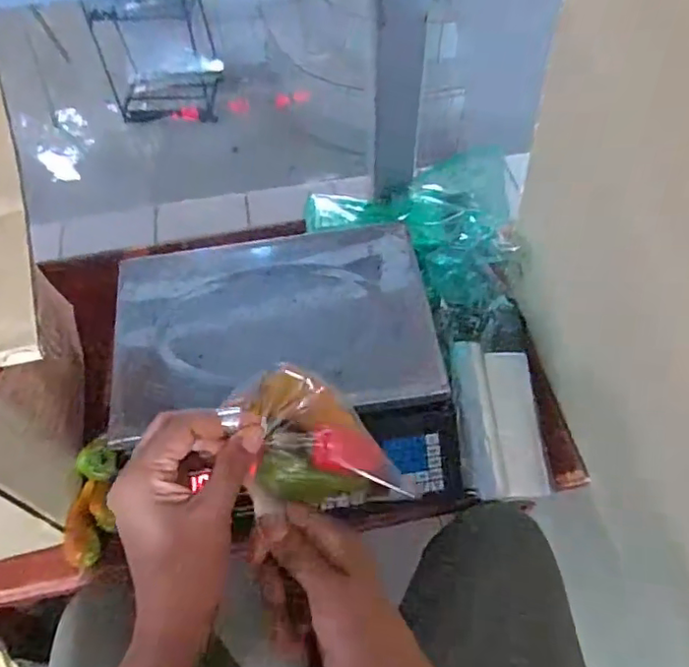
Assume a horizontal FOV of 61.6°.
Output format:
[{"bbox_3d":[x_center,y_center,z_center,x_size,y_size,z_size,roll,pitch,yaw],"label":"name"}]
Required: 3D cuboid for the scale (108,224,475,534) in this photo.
[{"bbox_3d":[-0.064,0.043,0.612,0.335,0.091,0.303,-12,60,-6],"label":"scale"}]

